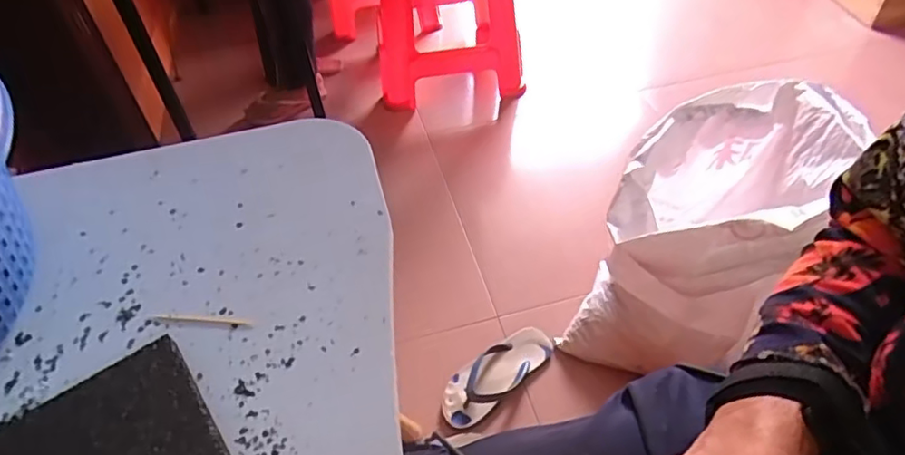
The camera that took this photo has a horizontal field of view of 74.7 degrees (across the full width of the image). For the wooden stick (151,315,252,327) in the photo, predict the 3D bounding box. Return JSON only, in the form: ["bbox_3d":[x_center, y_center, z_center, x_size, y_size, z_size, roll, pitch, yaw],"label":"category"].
[{"bbox_3d":[-0.139,0.050,0.326,0.059,0.004,0.005,3,47,7],"label":"wooden stick"}]

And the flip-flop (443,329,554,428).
[{"bbox_3d":[0.083,0.259,1.074,0.251,0.039,0.098,-32,53,-24],"label":"flip-flop"}]

